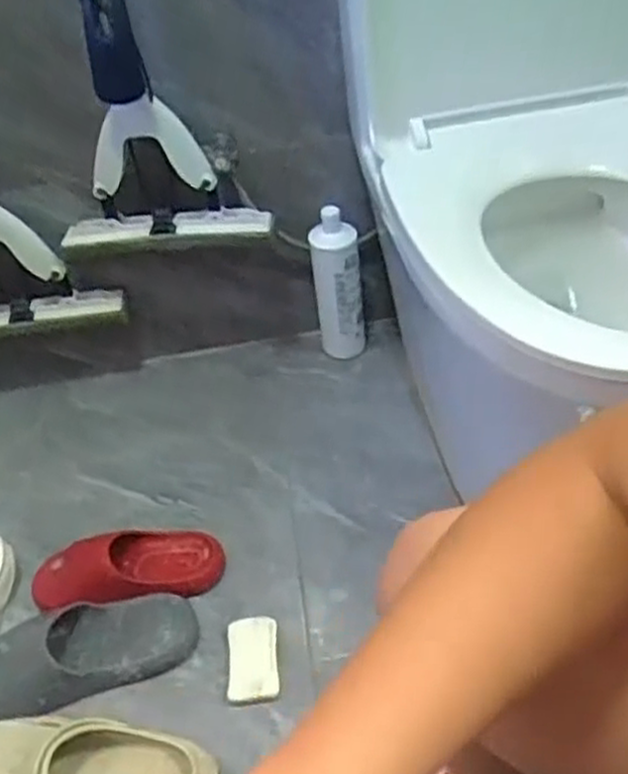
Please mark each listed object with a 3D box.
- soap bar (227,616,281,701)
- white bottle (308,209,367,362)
[{"bbox_3d":[-0.073,0.324,0.924,0.060,0.019,0.106,-6,41,0],"label":"soap bar"},{"bbox_3d":[0.042,-0.163,1.261,0.075,0.249,0.058,-20,43,-11],"label":"white bottle"}]

